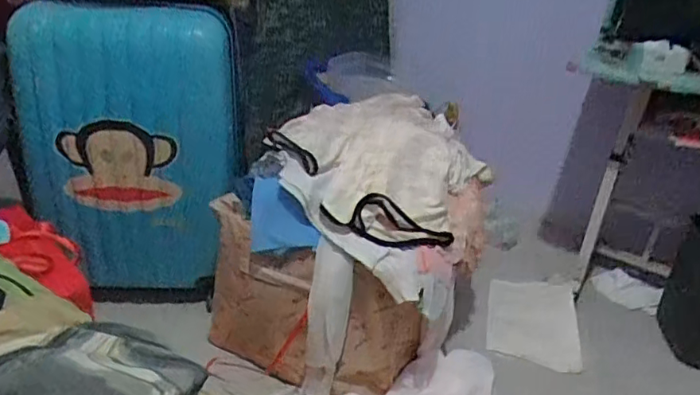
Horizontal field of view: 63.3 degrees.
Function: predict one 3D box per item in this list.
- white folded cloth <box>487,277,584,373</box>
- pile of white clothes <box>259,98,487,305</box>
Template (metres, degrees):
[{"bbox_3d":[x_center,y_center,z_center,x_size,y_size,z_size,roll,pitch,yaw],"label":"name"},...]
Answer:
[{"bbox_3d":[0.431,0.293,1.337,0.234,0.021,0.193,12,68,-13],"label":"white folded cloth"},{"bbox_3d":[0.082,-0.063,1.107,0.317,0.194,0.476,18,29,24],"label":"pile of white clothes"}]

